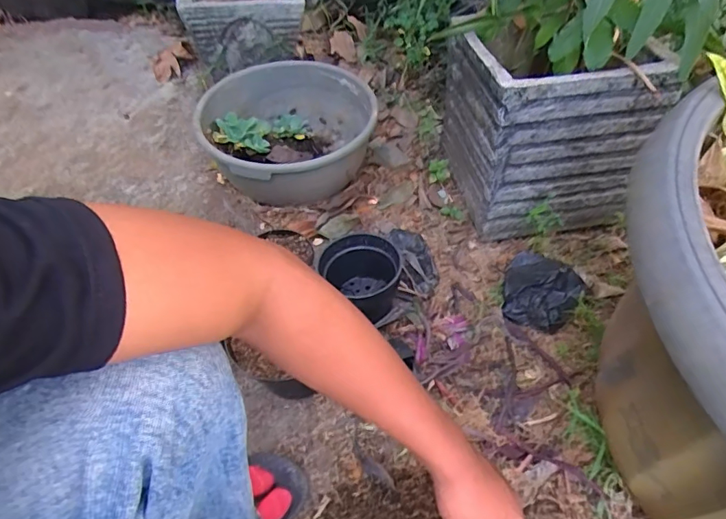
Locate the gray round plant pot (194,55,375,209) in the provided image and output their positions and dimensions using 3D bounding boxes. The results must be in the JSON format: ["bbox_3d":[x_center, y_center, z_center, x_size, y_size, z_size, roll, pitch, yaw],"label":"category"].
[{"bbox_3d":[-0.164,-0.285,1.063,0.350,0.163,0.385,1,52,-1],"label":"gray round plant pot"}]

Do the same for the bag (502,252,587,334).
[{"bbox_3d":[0.308,0.060,0.852,0.126,0.065,0.115,30,57,23],"label":"bag"}]

